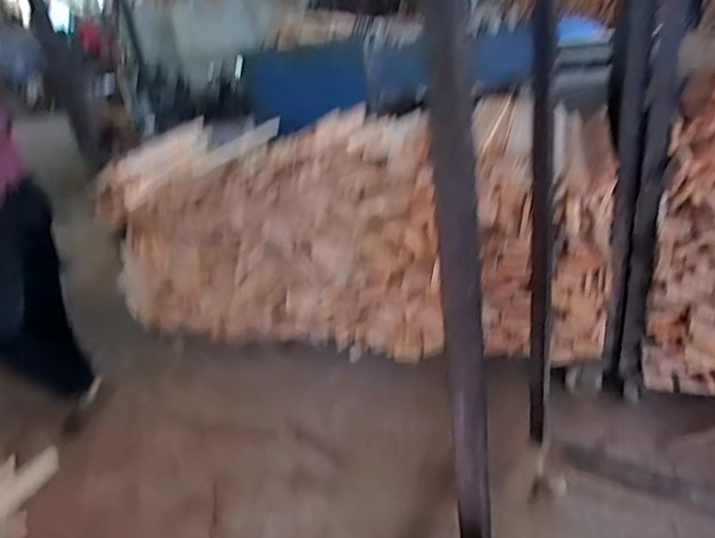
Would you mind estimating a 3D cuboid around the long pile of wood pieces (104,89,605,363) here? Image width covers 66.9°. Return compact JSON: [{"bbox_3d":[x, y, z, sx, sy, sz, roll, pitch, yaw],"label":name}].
[{"bbox_3d":[-0.015,-0.149,1.905,1.609,0.700,0.539,0,31,19],"label":"long pile of wood pieces"}]

